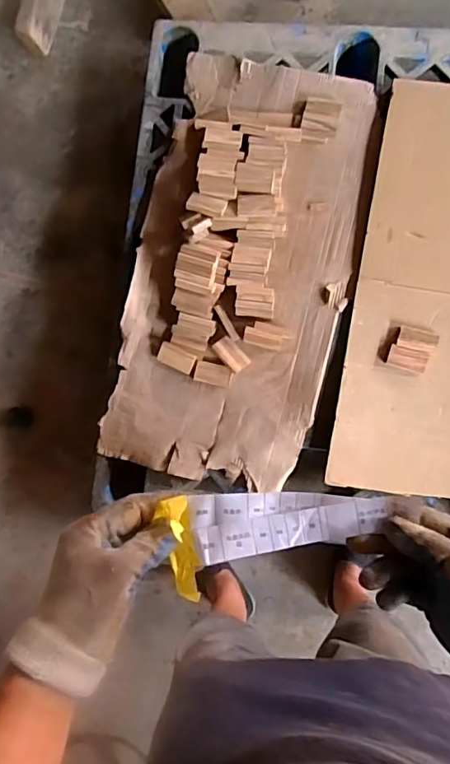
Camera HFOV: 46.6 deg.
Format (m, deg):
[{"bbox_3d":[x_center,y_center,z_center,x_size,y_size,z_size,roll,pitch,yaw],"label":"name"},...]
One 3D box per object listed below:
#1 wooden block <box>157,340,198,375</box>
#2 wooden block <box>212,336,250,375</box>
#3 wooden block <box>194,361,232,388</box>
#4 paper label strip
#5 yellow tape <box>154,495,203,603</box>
[{"bbox_3d":[-0.108,-0.054,1.172,0.084,0.017,0.045,25,88,7],"label":"wooden block"},{"bbox_3d":[0.015,-0.061,1.162,0.044,0.020,0.082,-41,83,1],"label":"wooden block"},{"bbox_3d":[-0.027,-0.018,1.169,0.081,0.010,0.046,13,86,7],"label":"wooden block"},{"bbox_3d":[0.062,0.115,0.434,0.176,0.012,0.052,-5,84,0],"label":"paper label strip"},{"bbox_3d":[-0.036,0.137,0.429,0.027,0.024,0.087,-9,98,5],"label":"yellow tape"}]

